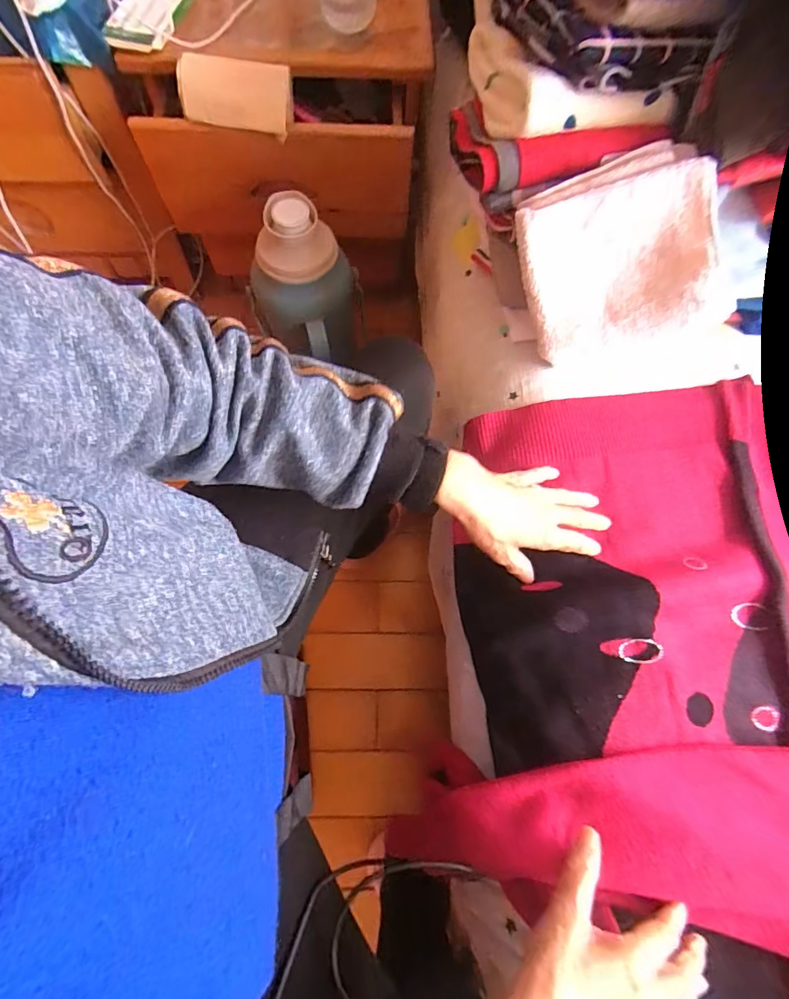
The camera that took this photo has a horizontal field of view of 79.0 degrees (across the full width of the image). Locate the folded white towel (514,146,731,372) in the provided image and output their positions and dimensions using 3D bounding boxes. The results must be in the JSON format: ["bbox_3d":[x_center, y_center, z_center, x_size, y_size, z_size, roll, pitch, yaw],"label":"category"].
[{"bbox_3d":[0.216,-0.232,0.461,0.172,0.040,0.168,-12,107,14],"label":"folded white towel"}]

